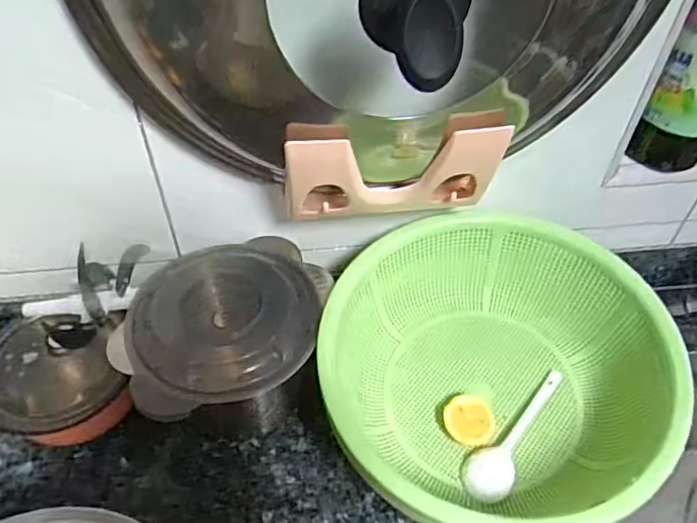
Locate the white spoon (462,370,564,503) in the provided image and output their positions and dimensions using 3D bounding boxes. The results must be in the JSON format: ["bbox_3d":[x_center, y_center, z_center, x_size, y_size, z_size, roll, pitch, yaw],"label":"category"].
[{"bbox_3d":[0.175,0.172,0.588,0.046,0.016,0.163,35,56,27],"label":"white spoon"}]

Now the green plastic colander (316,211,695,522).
[{"bbox_3d":[0.133,0.105,0.578,0.312,0.129,0.297,1,48,-1],"label":"green plastic colander"}]

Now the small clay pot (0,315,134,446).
[{"bbox_3d":[-0.309,0.127,0.613,0.130,0.102,0.109,-20,52,-19],"label":"small clay pot"}]

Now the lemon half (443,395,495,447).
[{"bbox_3d":[0.124,0.162,0.594,0.050,0.018,0.052,1,48,-1],"label":"lemon half"}]

